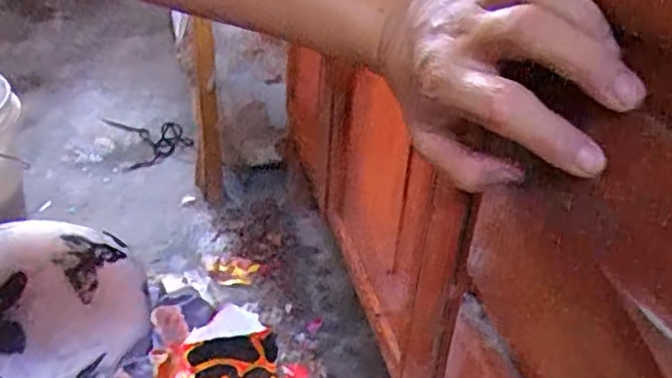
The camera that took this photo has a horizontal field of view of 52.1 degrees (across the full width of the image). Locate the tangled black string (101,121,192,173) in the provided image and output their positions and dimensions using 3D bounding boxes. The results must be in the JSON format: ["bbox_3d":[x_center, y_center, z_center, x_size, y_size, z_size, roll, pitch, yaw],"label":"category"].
[{"bbox_3d":[-0.353,-0.103,1.290,0.129,0.025,0.200,-12,36,-25],"label":"tangled black string"}]

